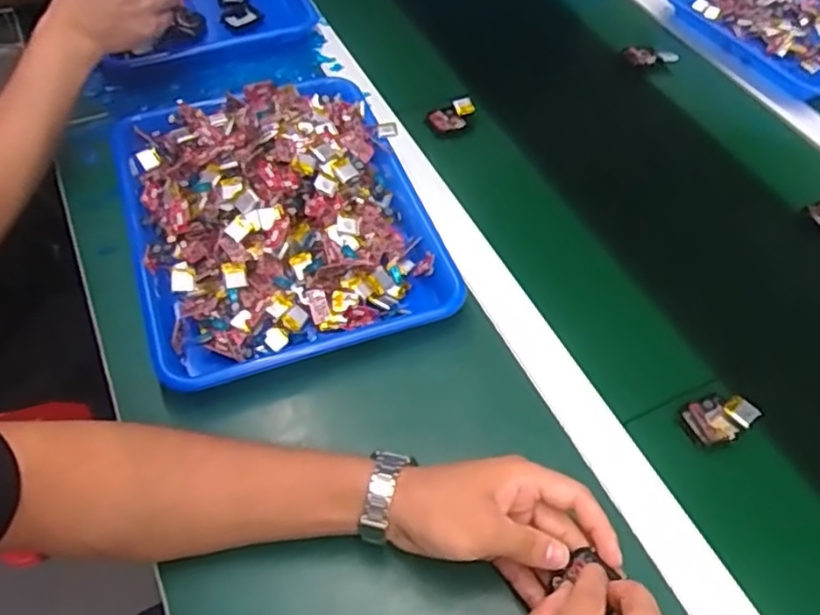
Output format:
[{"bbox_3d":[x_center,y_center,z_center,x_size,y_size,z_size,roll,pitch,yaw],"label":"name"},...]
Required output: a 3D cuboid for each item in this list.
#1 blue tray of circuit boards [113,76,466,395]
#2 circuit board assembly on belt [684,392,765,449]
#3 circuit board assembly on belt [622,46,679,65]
[{"bbox_3d":[-0.119,-0.093,0.597,0.252,0.057,0.326,-16,55,-14],"label":"blue tray of circuit boards"},{"bbox_3d":[0.235,0.083,0.511,0.048,0.017,0.036,-20,57,-18],"label":"circuit board assembly on belt"},{"bbox_3d":[0.284,-0.299,0.801,0.063,0.015,0.020,3,53,2],"label":"circuit board assembly on belt"}]

